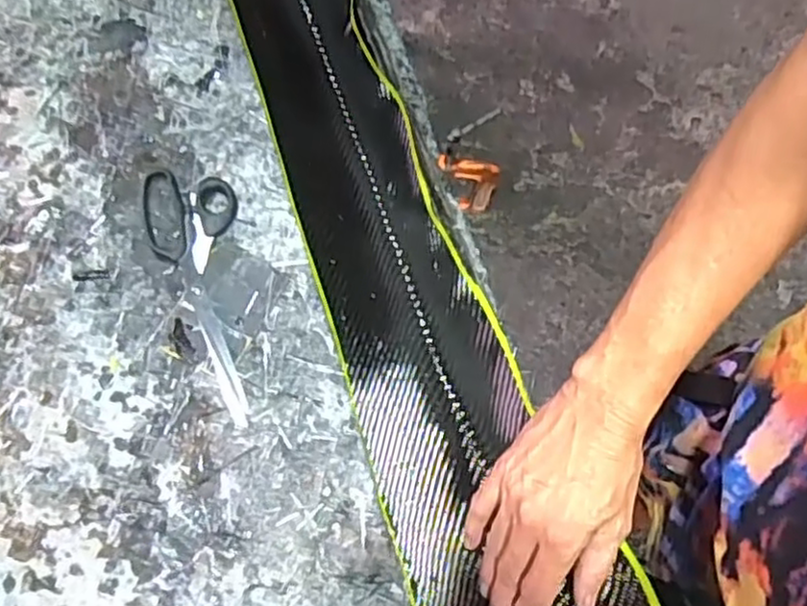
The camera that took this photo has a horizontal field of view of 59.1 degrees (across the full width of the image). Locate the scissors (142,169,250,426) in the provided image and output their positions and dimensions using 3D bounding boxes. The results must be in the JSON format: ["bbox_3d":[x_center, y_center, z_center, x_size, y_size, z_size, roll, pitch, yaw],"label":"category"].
[{"bbox_3d":[-0.175,-0.012,0.629,0.083,0.015,0.238,-15,73,-6],"label":"scissors"}]

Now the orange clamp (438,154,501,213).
[{"bbox_3d":[0.059,-0.111,0.666,0.055,0.079,0.013,8,66,2],"label":"orange clamp"}]

